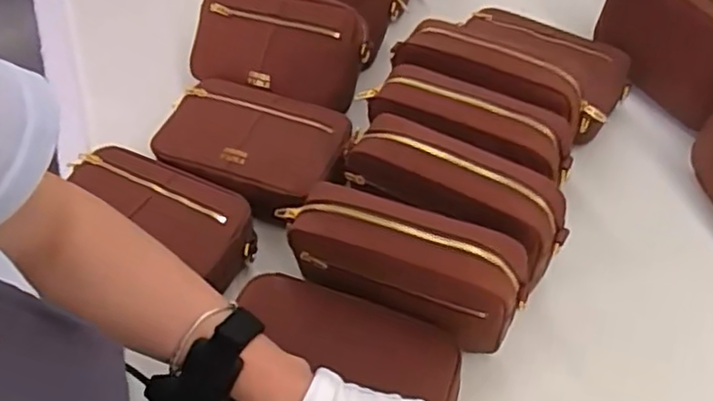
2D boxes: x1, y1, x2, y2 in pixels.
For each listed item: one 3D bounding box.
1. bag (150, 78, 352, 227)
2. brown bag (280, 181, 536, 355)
[{"bbox_3d":[-0.105,-0.048,0.686,0.198,0.055,0.139,18,54,17],"label":"bag"},{"bbox_3d":[0.034,0.054,0.542,0.204,0.125,0.064,16,54,15],"label":"brown bag"}]

